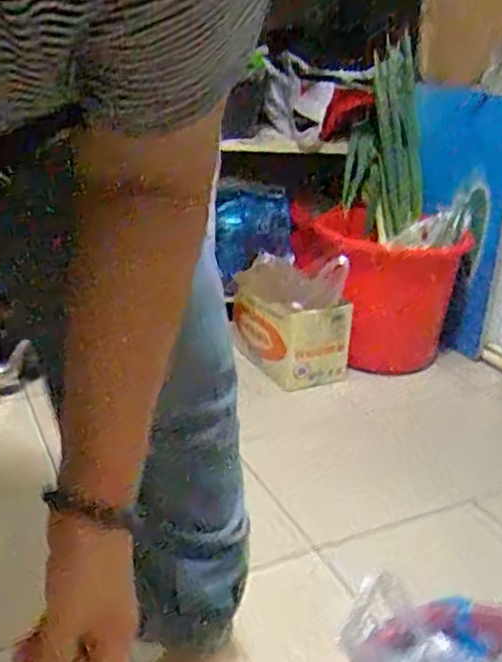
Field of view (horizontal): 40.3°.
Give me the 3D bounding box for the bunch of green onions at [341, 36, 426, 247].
[{"bbox_3d":[0.316,-0.446,1.611,0.171,0.459,0.105,4,-4,-1],"label":"bunch of green onions"}]

